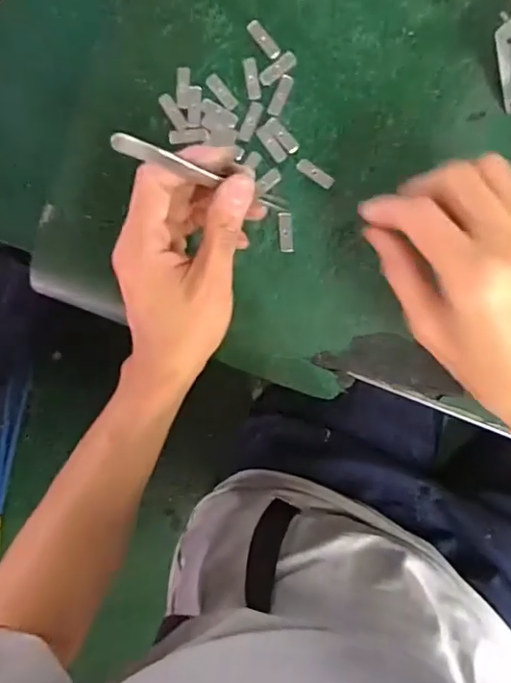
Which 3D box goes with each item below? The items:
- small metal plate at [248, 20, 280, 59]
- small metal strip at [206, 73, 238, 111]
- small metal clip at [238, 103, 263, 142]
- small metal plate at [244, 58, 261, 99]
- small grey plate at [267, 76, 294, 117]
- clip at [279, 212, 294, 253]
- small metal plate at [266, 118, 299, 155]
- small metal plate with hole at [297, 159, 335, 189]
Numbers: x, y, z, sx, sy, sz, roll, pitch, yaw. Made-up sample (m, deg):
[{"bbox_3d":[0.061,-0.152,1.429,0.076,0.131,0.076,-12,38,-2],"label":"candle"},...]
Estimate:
[{"bbox_3d":[0.005,-0.194,0.345,0.009,0.004,0.029,-38,89,8],"label":"small metal plate"},{"bbox_3d":[-0.022,-0.163,0.351,0.008,0.004,0.026,-42,88,8],"label":"small metal strip"},{"bbox_3d":[-0.003,-0.143,0.351,0.009,0.004,0.026,24,95,4],"label":"small metal clip"},{"bbox_3d":[-0.002,-0.170,0.348,0.009,0.004,0.027,-8,92,6],"label":"small metal plate"},{"bbox_3d":[0.016,-0.159,0.348,0.009,0.004,0.026,24,95,4],"label":"small grey plate"},{"bbox_3d":[0.020,-0.072,0.356,0.009,0.004,0.025,-4,92,6],"label":"clip"},{"bbox_3d":[0.018,-0.134,0.350,0.009,0.004,0.026,-39,89,8],"label":"small metal plate"},{"bbox_3d":[0.039,-0.109,0.349,0.026,0.004,0.008,35,95,3],"label":"small metal plate with hole"}]

